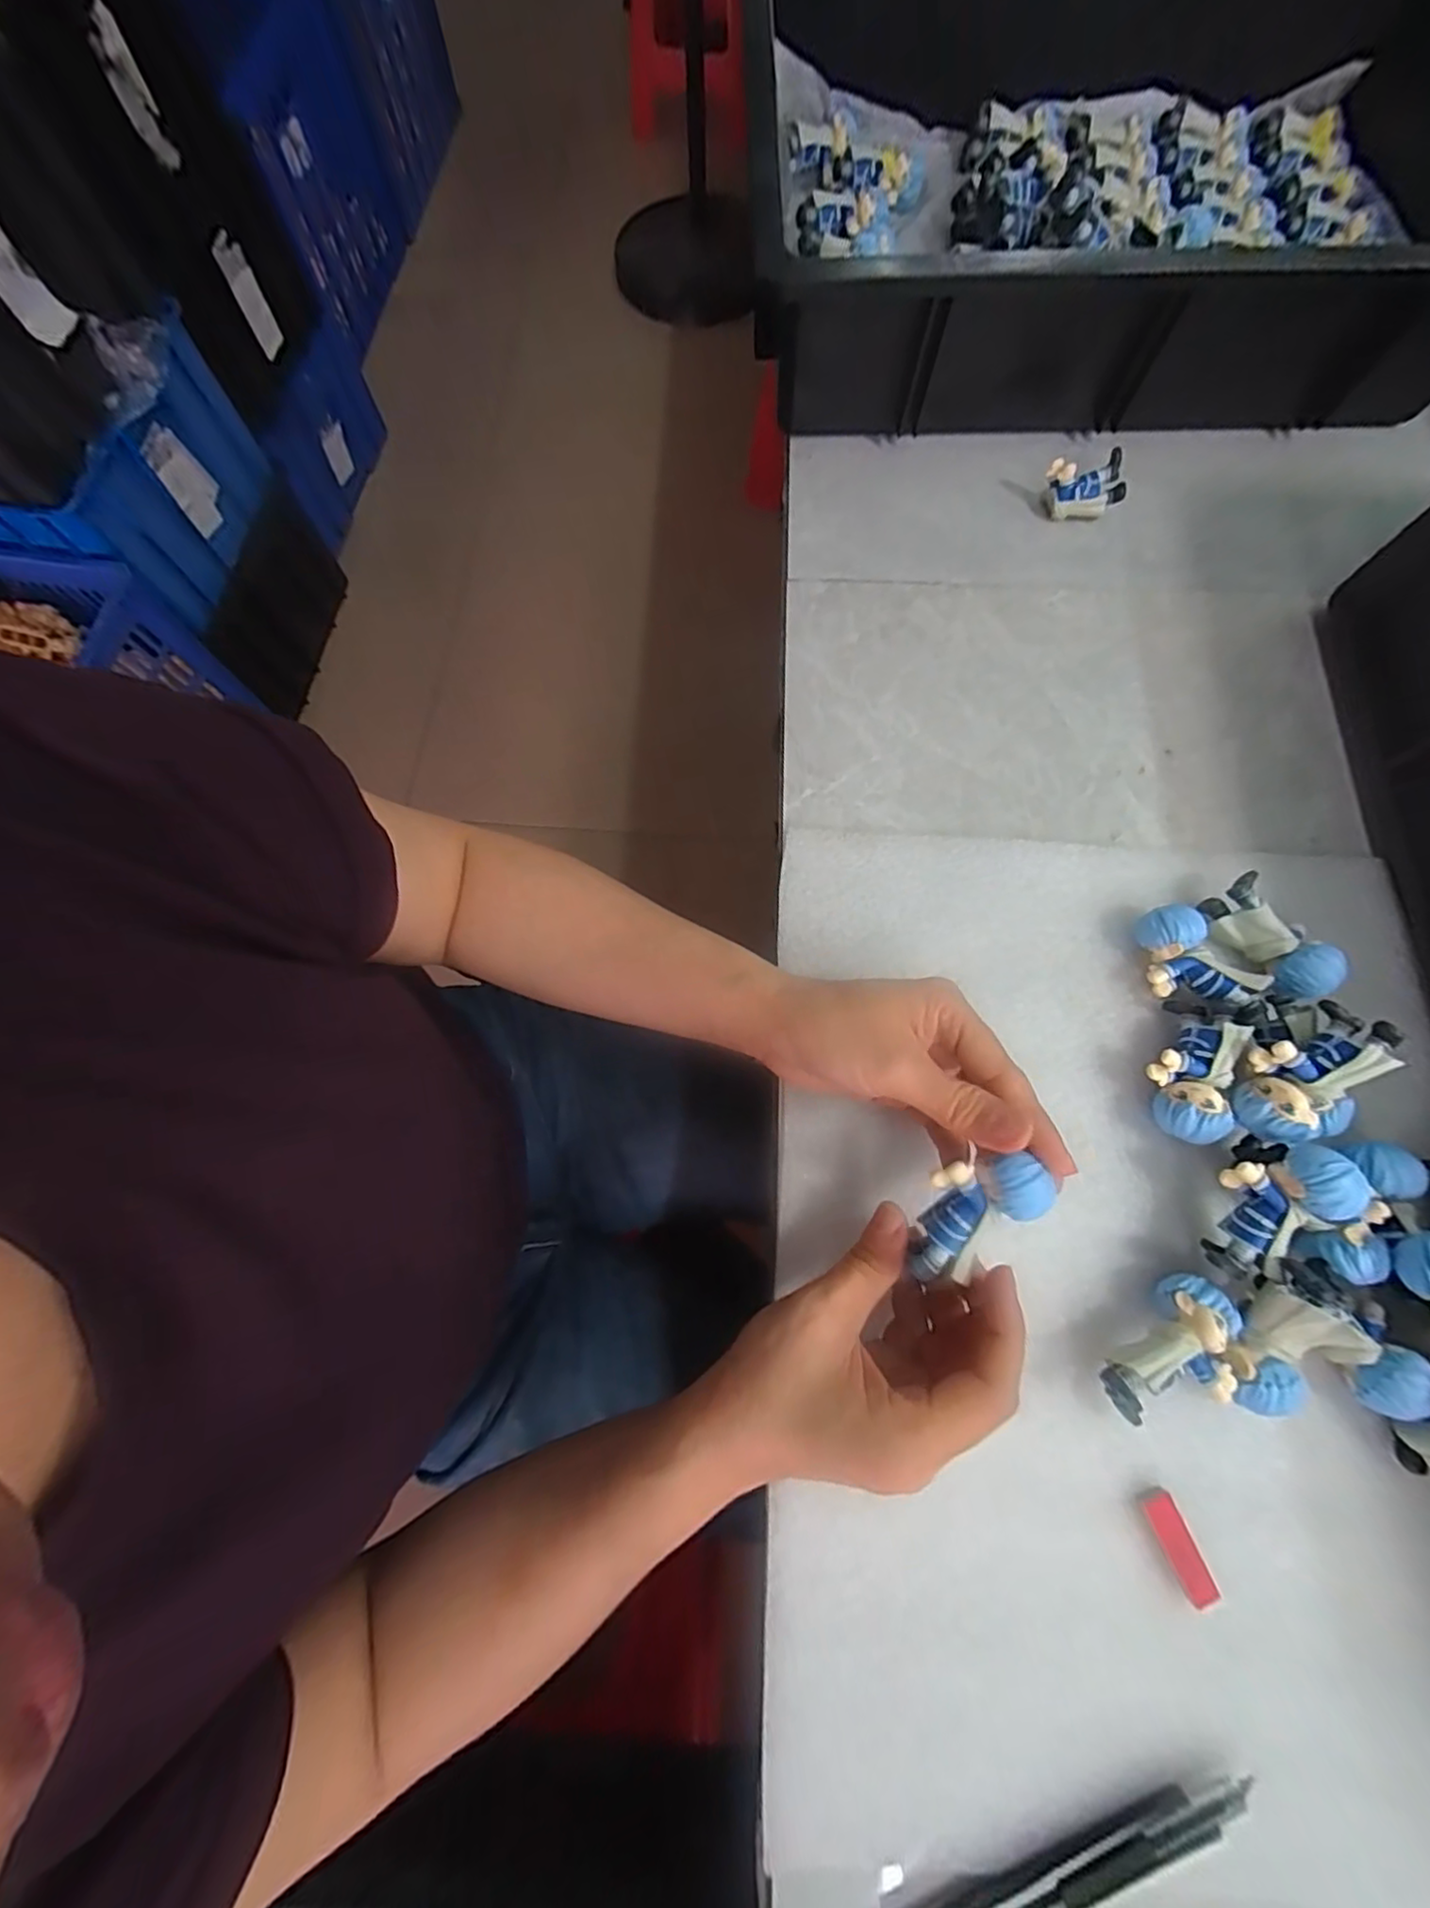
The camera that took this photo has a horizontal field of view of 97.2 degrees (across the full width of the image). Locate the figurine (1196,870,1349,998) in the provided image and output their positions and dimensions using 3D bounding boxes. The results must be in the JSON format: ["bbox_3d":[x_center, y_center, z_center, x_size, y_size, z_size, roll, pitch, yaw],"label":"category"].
[{"bbox_3d":[0.265,-0.007,0.303,0.031,0.026,0.059,-37,78,-11],"label":"figurine"}]

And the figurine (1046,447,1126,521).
[{"bbox_3d":[0.223,-0.280,0.382,0.046,0.029,0.021,-9,74,-4],"label":"figurine"}]

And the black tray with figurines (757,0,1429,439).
[{"bbox_3d":[0.258,-0.502,0.412,0.447,0.094,0.368,1,74,-1],"label":"black tray with figurines"}]

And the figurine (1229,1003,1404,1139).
[{"bbox_3d":[0.253,0.052,0.268,0.040,0.032,0.062,28,95,33],"label":"figurine"}]

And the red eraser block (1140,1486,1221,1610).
[{"bbox_3d":[0.183,0.234,0.249,0.012,0.006,0.037,-23,76,-7],"label":"red eraser block"}]

